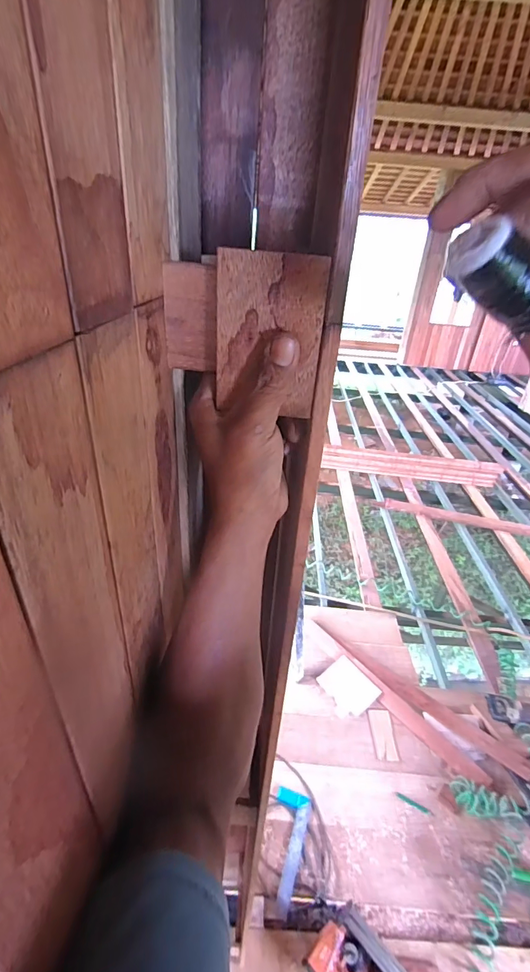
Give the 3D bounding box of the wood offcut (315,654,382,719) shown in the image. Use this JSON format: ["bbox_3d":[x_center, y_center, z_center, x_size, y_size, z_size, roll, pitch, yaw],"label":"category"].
[{"bbox_3d":[0.343,0.839,1.720,0.200,0.013,0.220,-19,39,-33],"label":"wood offcut"}]

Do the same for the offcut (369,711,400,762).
[{"bbox_3d":[0.451,0.947,1.568,0.082,0.016,0.192,5,32,1],"label":"offcut"}]

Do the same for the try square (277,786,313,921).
[{"bbox_3d":[0.093,1.075,1.235,0.106,0.019,0.320,-7,21,5],"label":"try square"}]

